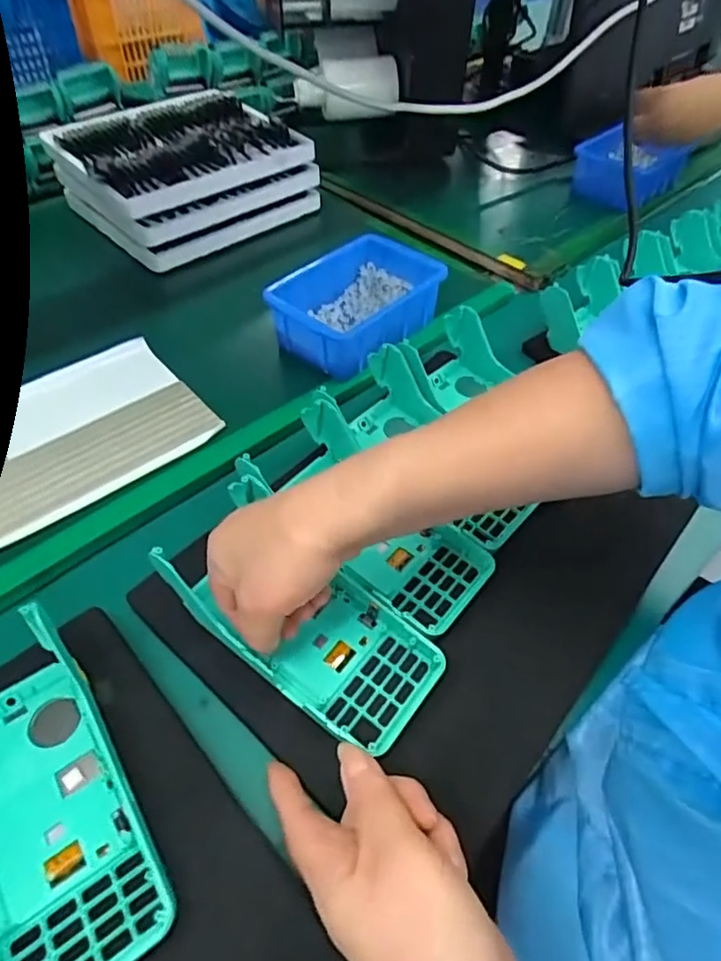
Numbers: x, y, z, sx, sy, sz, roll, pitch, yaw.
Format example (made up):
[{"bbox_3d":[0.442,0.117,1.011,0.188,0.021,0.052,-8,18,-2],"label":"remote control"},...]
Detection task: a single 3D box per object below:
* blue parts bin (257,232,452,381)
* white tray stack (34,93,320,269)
[{"bbox_3d":[-0.003,-0.158,0.525,0.100,0.057,0.152,36,57,26],"label":"blue parts bin"},{"bbox_3d":[-0.200,-0.349,0.658,0.234,0.094,0.194,-33,57,-27],"label":"white tray stack"}]

